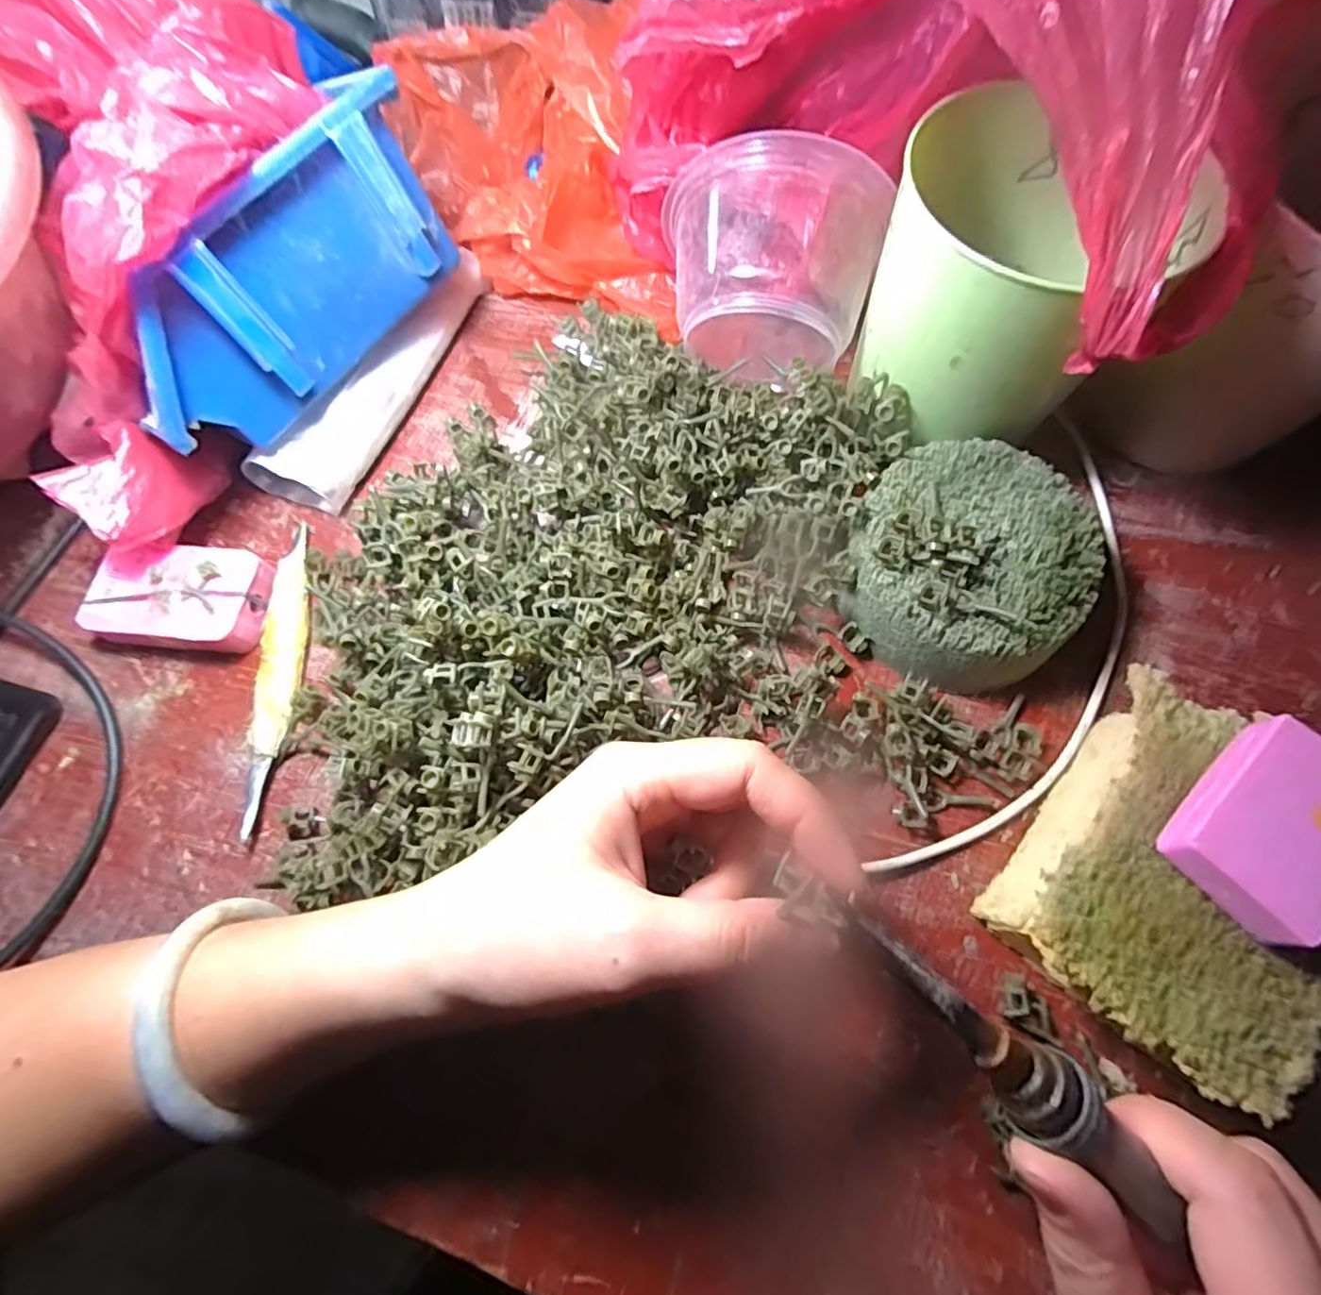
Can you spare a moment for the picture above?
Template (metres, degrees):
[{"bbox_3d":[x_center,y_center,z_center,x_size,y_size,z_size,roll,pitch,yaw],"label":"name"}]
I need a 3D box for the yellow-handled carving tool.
[{"bbox_3d":[-0.173,0.010,0.281,0.019,0.009,0.142,-5,70,-1],"label":"yellow-handled carving tool"}]

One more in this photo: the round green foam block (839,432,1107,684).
[{"bbox_3d":[0.135,-0.038,0.273,0.098,0.053,0.101,0,70,1],"label":"round green foam block"}]

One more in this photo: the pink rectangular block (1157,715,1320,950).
[{"bbox_3d":[0.205,0.061,0.207,0.070,0.020,0.046,-41,74,-13],"label":"pink rectangular block"}]

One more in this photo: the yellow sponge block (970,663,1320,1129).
[{"bbox_3d":[0.188,0.081,0.233,0.097,0.043,0.127,33,74,12],"label":"yellow sponge block"}]

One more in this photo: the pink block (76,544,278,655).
[{"bbox_3d":[-0.221,-0.023,0.285,0.070,0.019,0.046,4,70,2],"label":"pink block"}]

